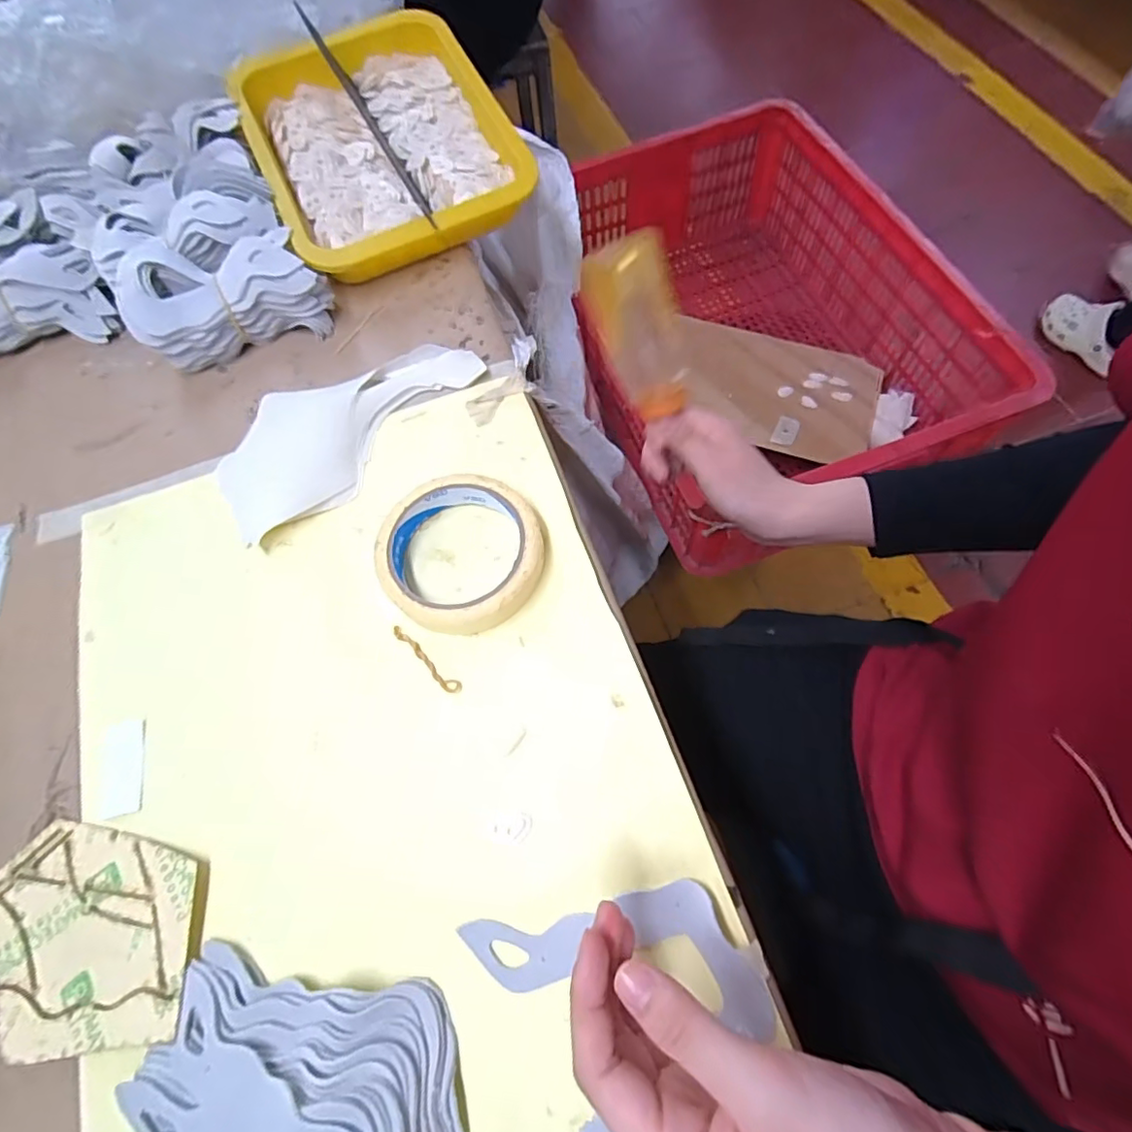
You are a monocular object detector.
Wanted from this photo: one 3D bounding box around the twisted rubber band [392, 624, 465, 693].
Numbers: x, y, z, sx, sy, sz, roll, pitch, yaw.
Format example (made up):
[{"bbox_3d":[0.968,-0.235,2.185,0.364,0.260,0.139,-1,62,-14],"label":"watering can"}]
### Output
[{"bbox_3d":[-0.082,0.055,0.334,0.055,0.004,0.008,38,73,17],"label":"twisted rubber band"}]

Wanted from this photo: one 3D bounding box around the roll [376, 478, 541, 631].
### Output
[{"bbox_3d":[-0.063,-0.008,0.350,0.097,0.021,0.095,-1,66,3],"label":"roll"}]

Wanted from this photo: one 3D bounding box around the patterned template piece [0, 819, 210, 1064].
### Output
[{"bbox_3d":[-0.277,0.180,0.295,0.198,0.004,0.091,9,64,10],"label":"patterned template piece"}]

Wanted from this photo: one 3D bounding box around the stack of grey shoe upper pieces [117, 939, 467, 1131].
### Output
[{"bbox_3d":[-0.122,0.254,0.233,0.147,0.035,0.149,6,67,7],"label":"stack of grey shoe upper pieces"}]

